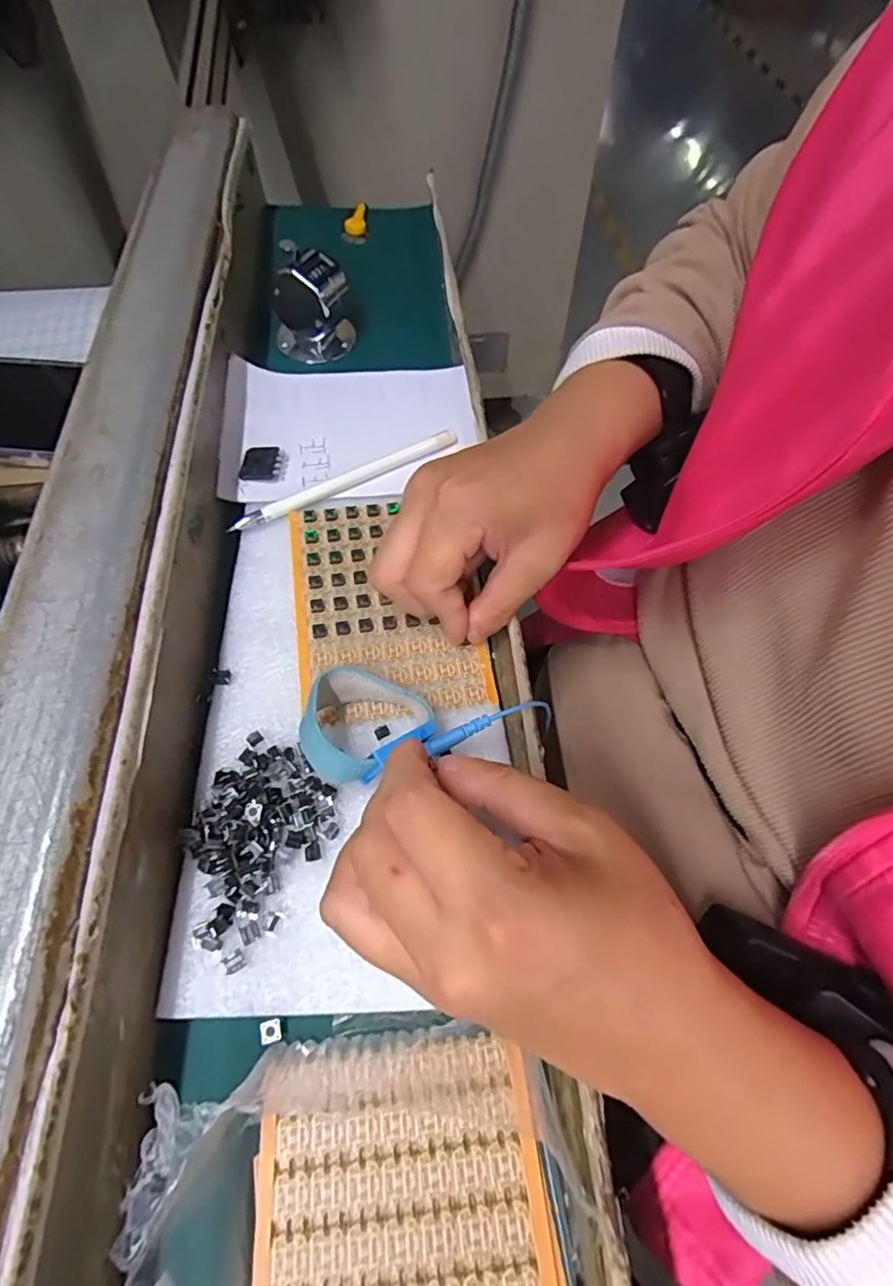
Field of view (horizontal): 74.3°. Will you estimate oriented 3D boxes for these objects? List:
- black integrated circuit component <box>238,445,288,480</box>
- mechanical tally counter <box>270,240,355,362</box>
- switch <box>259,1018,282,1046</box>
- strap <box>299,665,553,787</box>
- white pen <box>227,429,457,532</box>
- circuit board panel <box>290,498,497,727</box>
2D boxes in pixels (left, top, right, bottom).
[{"bbox_3d":[-0.100,-0.098,0.324,0.024,0.007,0.023,-7,59,-4],"label":"black integrated circuit component"},{"bbox_3d":[-0.087,-0.213,0.373,0.048,0.063,0.025,-1,59,0],"label":"mechanical tally counter"},{"bbox_3d":[-0.060,0.133,0.201,0.007,0.004,0.007,-13,60,-8],"label":"switch"},{"bbox_3d":[-0.008,0.036,0.231,0.096,0.019,0.048,8,59,5],"label":"strap"},{"bbox_3d":[-0.052,-0.088,0.318,0.131,0.008,0.006,-28,63,-16],"label":"white pen"},{"bbox_3d":[-0.031,-0.023,0.286,0.082,0.009,0.125,-9,59,-5],"label":"circuit board panel"}]

